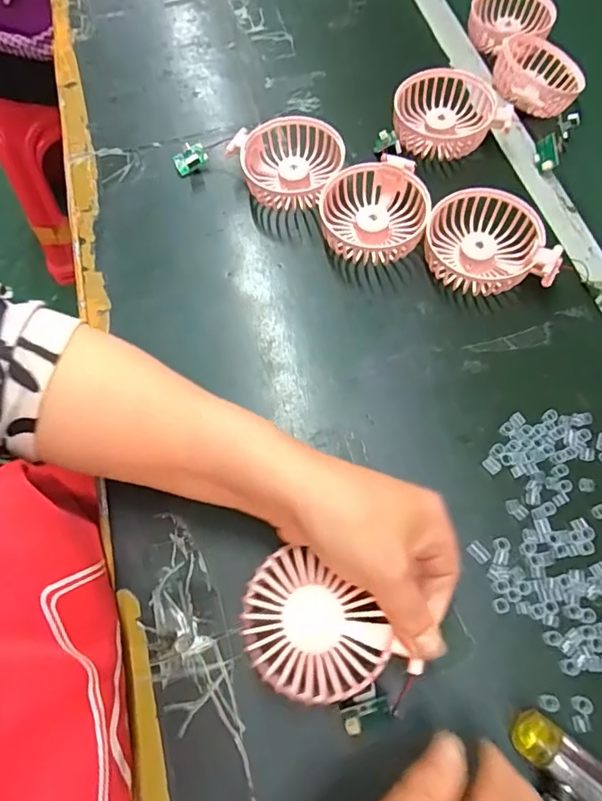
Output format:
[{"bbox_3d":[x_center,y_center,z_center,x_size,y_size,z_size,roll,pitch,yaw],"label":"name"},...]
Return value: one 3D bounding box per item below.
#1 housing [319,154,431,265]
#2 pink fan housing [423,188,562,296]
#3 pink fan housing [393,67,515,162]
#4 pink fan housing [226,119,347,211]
[{"bbox_3d":[0.061,-0.156,0.434,0.086,0.038,0.085,-1,67,2],"label":"housing"},{"bbox_3d":[0.150,-0.126,0.414,0.096,0.035,0.088,-5,67,1],"label":"pink fan housing"},{"bbox_3d":[0.133,-0.263,0.474,0.097,0.033,0.085,-15,66,-7],"label":"pink fan housing"},{"bbox_3d":[-0.011,-0.215,0.462,0.101,0.035,0.083,34,70,14],"label":"pink fan housing"}]

